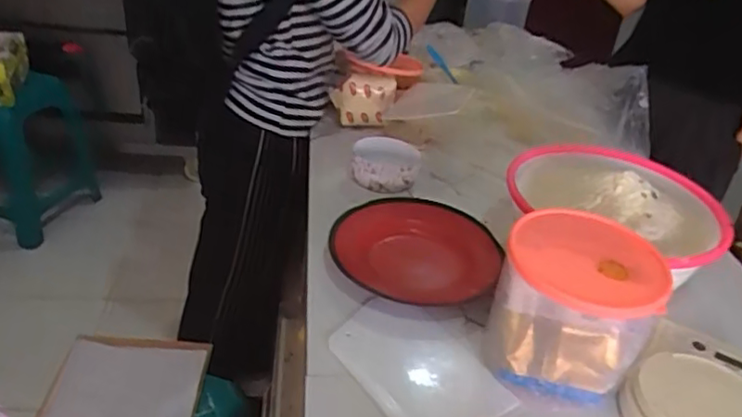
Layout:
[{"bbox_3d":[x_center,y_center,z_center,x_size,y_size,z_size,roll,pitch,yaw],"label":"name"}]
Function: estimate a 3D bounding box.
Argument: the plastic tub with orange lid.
[{"bbox_3d":[0.198,0.096,0.635,0.137,0.146,0.142,5,32,-3],"label":"plastic tub with orange lid"}]

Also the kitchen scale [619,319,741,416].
[{"bbox_3d":[0.329,0.185,0.623,0.133,0.042,0.184,26,37,26],"label":"kitchen scale"}]

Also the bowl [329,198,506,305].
[{"bbox_3d":[0.062,0.048,0.798,0.211,0.054,0.212,17,33,14],"label":"bowl"}]

